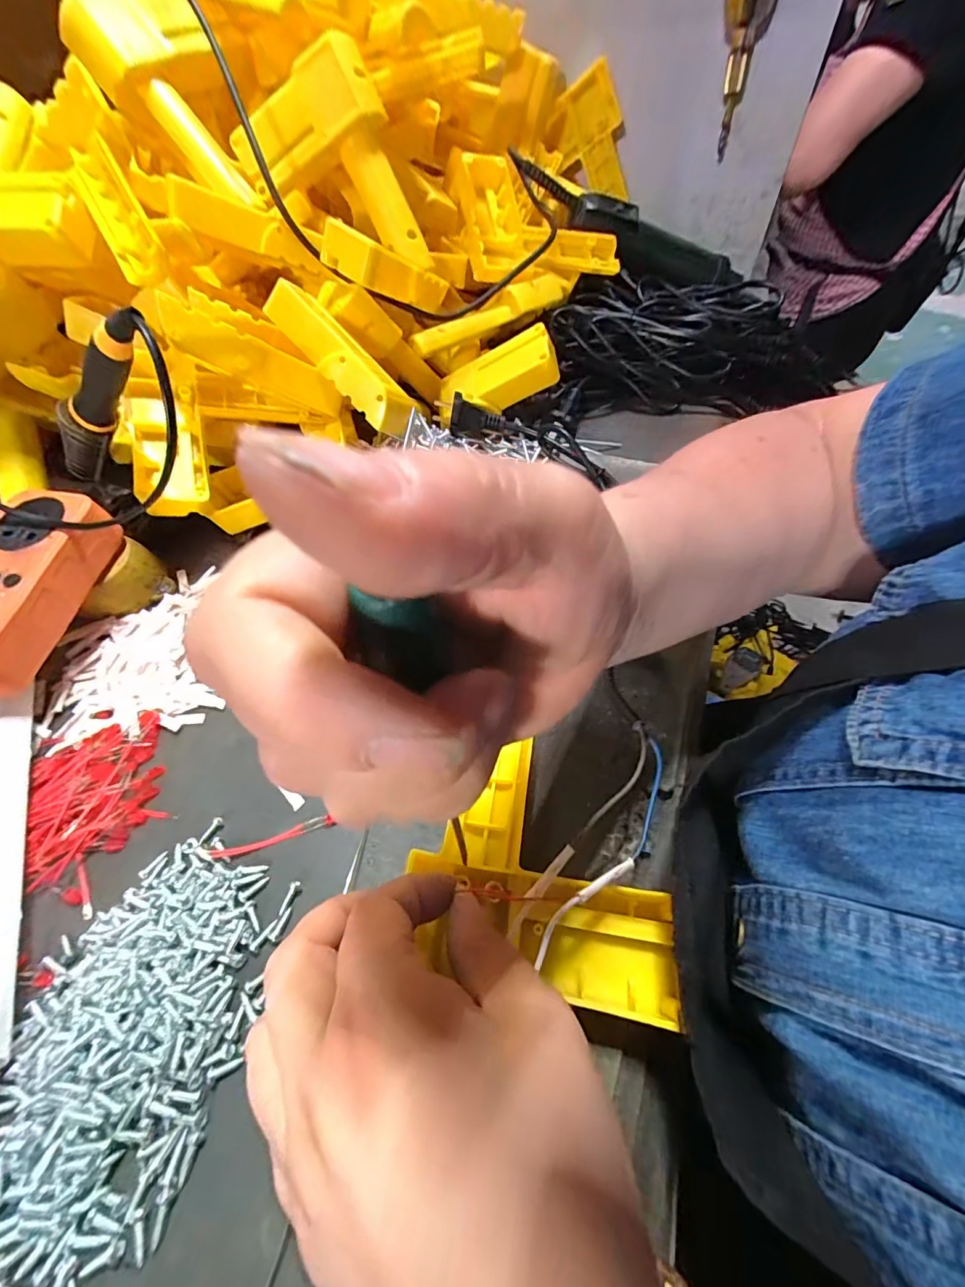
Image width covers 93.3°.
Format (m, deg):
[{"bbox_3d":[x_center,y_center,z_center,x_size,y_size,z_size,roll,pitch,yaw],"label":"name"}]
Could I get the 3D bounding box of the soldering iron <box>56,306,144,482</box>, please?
[{"bbox_3d":[-0.250,-0.154,0.294,0.225,0.026,0.022,-7,47,44],"label":"soldering iron"}]

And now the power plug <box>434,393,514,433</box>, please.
[{"bbox_3d":[-0.006,-0.188,0.380,0.068,0.029,0.024,8,56,-8],"label":"power plug"}]

